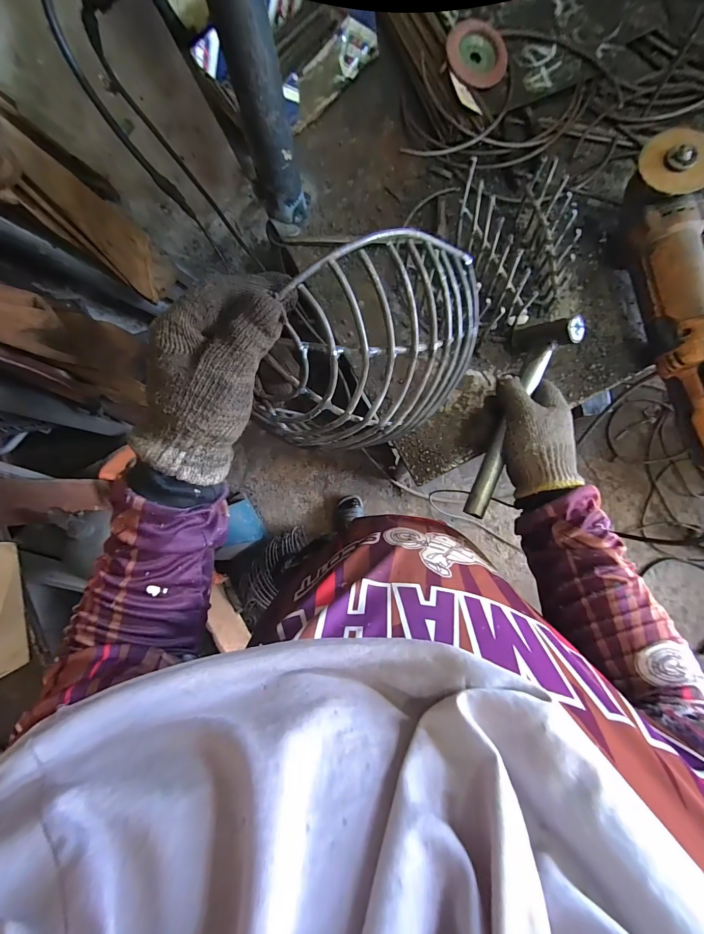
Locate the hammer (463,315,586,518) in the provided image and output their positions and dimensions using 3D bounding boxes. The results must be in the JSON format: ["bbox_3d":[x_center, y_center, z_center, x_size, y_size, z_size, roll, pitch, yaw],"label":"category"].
[{"bbox_3d":[0.184,-0.054,0.393,0.070,0.030,0.240,19,83,49],"label":"hammer"}]

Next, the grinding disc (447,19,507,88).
[{"bbox_3d":[0.163,-0.550,0.462,0.076,0.014,0.088,-38,95,-2],"label":"grinding disc"}]

